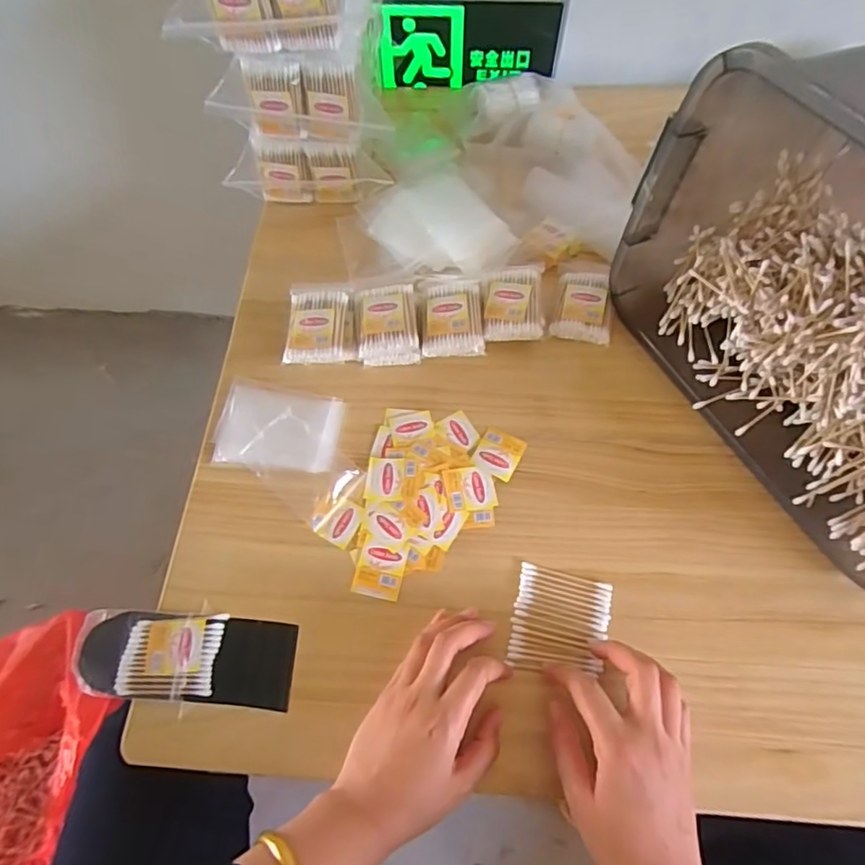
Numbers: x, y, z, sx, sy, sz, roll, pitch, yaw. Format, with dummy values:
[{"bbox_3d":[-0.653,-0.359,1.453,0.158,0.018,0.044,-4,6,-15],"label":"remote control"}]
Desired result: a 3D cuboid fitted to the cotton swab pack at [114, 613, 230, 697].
[{"bbox_3d":[-0.203,0.173,0.443,0.072,0.010,0.057,0,67,3],"label":"cotton swab pack"}]

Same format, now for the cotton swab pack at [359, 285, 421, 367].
[{"bbox_3d":[-0.042,-0.105,0.545,0.056,0.023,0.076,-6,67,1],"label":"cotton swab pack"}]

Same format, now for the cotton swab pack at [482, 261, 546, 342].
[{"bbox_3d":[0.078,-0.125,0.548,0.055,0.021,0.083,2,67,4],"label":"cotton swab pack"}]

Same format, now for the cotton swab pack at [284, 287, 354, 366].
[{"bbox_3d":[-0.109,-0.103,0.547,0.060,0.025,0.082,0,67,3],"label":"cotton swab pack"}]

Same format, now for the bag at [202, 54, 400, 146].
[{"bbox_3d":[-0.131,-0.323,0.552,0.163,0.070,0.025,2,64,3],"label":"bag"}]

